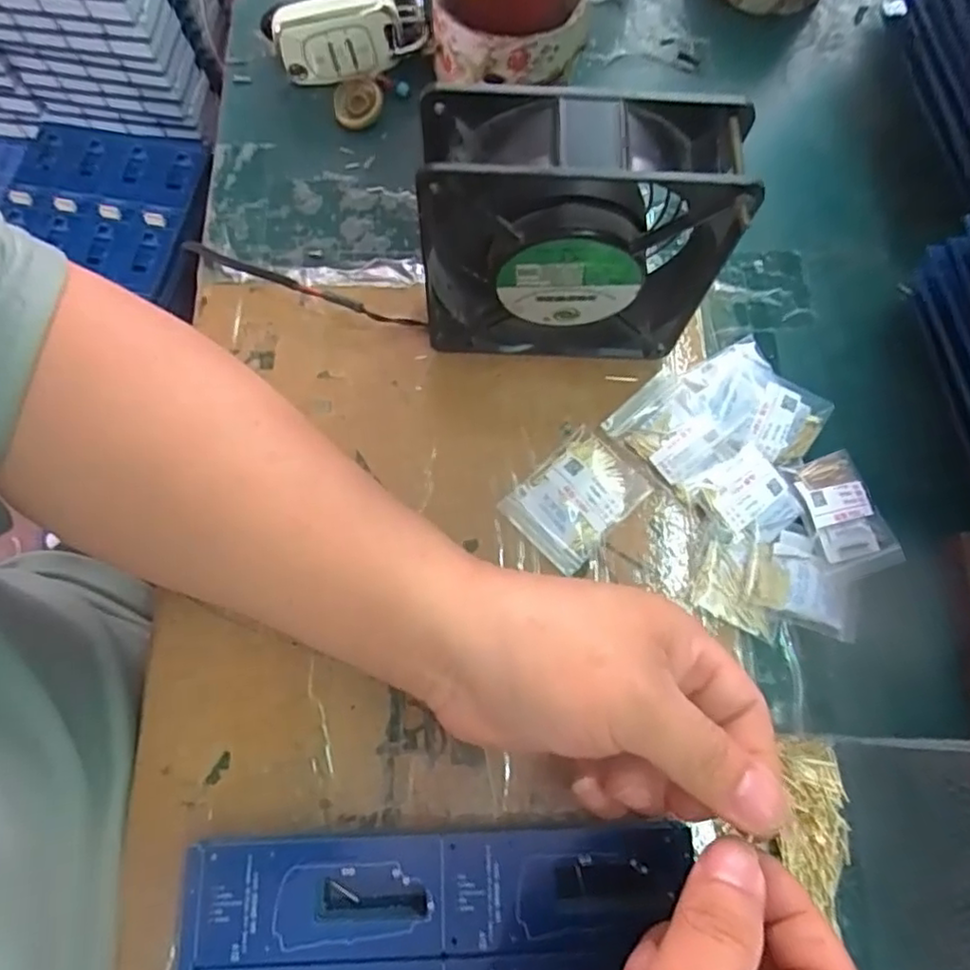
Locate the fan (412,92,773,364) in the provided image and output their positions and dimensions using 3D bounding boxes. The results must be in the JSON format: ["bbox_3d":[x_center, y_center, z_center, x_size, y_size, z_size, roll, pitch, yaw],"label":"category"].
[{"bbox_3d":[0.035,-0.101,0.274,0.117,0.126,0.040,4,73,-1],"label":"fan"}]

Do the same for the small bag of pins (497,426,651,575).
[{"bbox_3d":[0.044,0.005,0.303,0.058,0.006,0.045,-43,79,-13],"label":"small bag of pins"}]

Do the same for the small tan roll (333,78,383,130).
[{"bbox_3d":[-0.072,-0.215,0.365,0.028,0.004,0.029,-1,86,11],"label":"small tan roll"}]

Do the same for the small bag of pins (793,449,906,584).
[{"bbox_3d":[0.170,0.014,0.305,0.038,0.009,0.057,-17,74,-7],"label":"small bag of pins"}]

